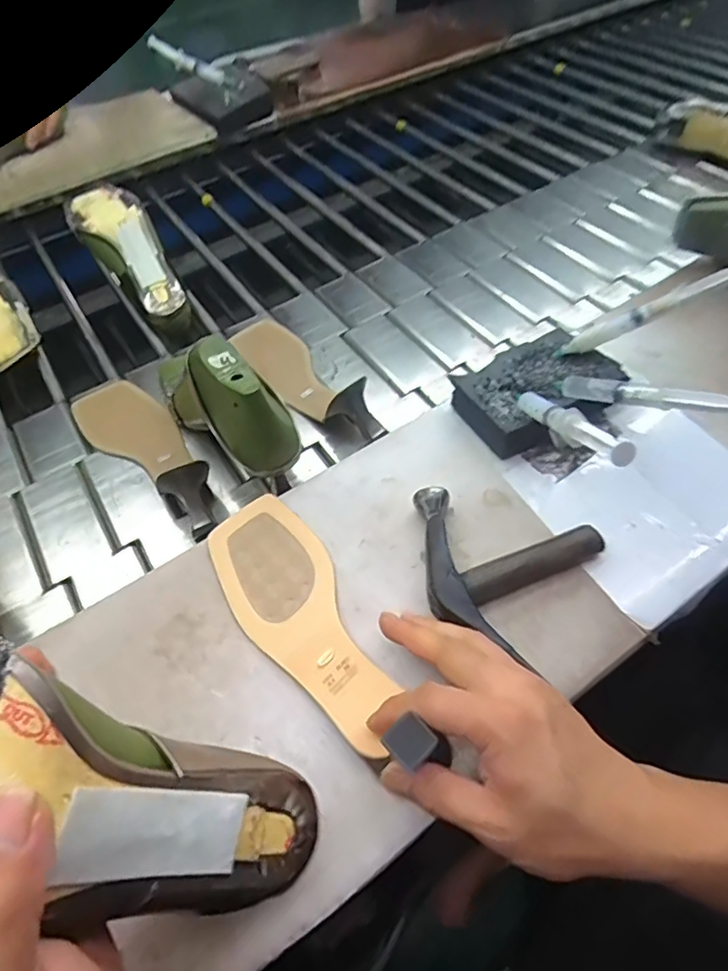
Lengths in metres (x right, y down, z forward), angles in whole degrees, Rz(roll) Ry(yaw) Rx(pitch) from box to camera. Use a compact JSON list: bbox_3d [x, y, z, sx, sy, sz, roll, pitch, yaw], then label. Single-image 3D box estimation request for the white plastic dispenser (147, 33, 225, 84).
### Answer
[{"bbox_3d":[-0.299,-0.712,0.949,0.131,0.021,0.027,22,55,-11],"label":"white plastic dispenser"}]

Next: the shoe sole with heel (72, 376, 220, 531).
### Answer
[{"bbox_3d":[-0.212,-0.046,0.558,0.247,0.043,0.073,36,64,26],"label":"shoe sole with heel"}]

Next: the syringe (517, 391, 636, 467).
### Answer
[{"bbox_3d":[0.139,-0.044,0.395,0.018,0.021,0.147,-13,24,-5],"label":"syringe"}]

